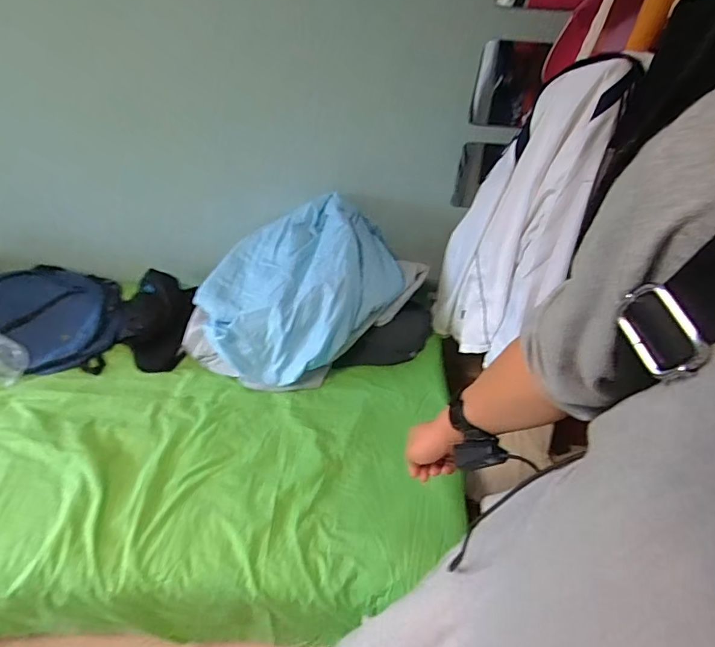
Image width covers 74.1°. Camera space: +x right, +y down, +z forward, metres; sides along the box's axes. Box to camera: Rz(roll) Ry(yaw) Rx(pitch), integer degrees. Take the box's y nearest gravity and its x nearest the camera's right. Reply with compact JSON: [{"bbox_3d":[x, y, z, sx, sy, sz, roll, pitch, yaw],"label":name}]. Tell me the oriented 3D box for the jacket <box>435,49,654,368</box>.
[{"bbox_3d":[0.359,-0.204,1.101,0.121,0.763,0.319,-11,48,-15],"label":"jacket"}]

